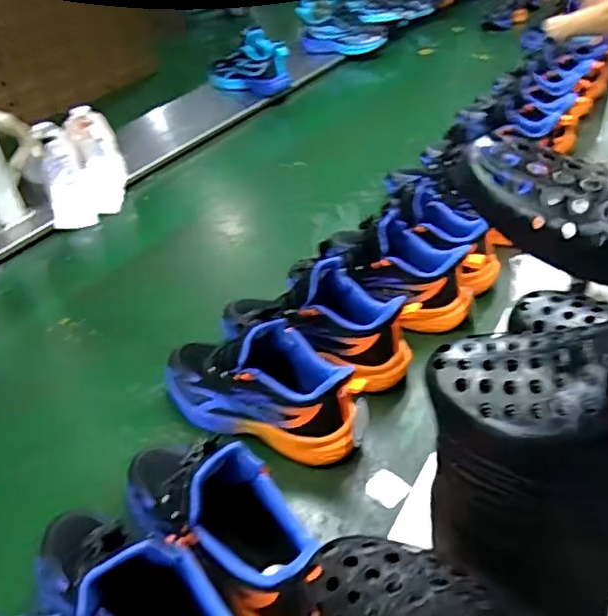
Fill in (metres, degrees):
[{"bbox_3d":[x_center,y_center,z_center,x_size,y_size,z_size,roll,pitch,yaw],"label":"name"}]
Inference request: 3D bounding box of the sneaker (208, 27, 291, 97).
[{"bbox_3d":[-0.144,-0.655,1.592,0.229,0.153,0.099,23,46,31],"label":"sneaker"}]

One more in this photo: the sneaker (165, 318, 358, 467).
[{"bbox_3d":[-0.055,0.069,0.629,0.244,0.117,0.089,16,43,25],"label":"sneaker"}]

